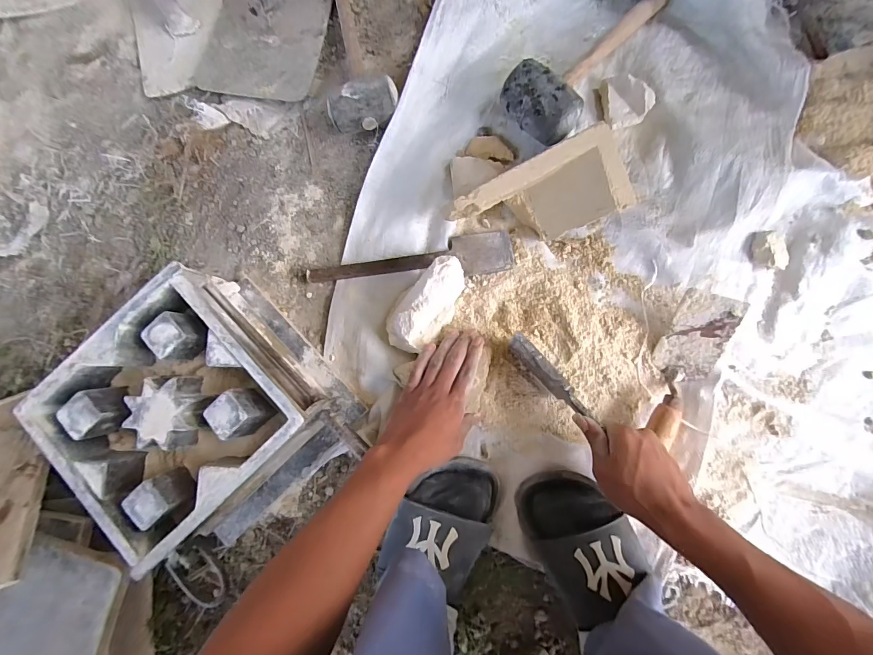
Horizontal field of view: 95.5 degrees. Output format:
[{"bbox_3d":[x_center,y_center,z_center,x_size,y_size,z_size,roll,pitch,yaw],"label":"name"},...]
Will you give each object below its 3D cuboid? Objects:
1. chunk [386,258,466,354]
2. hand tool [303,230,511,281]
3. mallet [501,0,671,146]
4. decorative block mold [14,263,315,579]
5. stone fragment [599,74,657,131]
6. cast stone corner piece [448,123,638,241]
[{"bbox_3d":[-0.013,-0.030,0.505,0.066,0.063,0.133,41,89,8],"label":"chunk"},{"bbox_3d":[-0.043,-0.085,0.538,0.291,0.015,0.054,-9,83,4],"label":"hand tool"},{"bbox_3d":[0.214,-0.373,0.520,0.100,0.065,0.295,42,89,8],"label":"mallet"},{"bbox_3d":[-0.288,0.094,0.441,0.224,0.071,0.220,-43,82,0],"label":"decorative block mold"},{"bbox_3d":[0.256,-0.306,0.529,0.058,0.028,0.067,-3,83,5],"label":"stone fragment"},{"bbox_3d":[0.128,-0.145,0.484,0.195,0.100,0.087,-27,82,2],"label":"cast stone corner piece"}]

